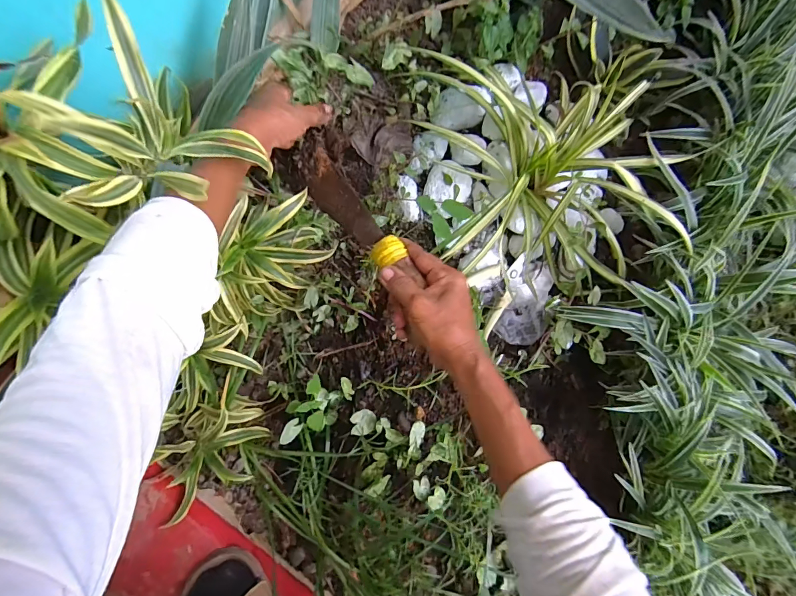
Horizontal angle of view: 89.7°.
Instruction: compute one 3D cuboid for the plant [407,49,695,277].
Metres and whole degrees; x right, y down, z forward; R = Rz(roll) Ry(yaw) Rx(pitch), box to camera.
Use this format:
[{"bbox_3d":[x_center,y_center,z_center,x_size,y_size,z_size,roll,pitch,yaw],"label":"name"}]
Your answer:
[{"bbox_3d":[0.209,-0.190,0.557,0.295,0.150,0.307,-2,85,-7],"label":"plant"}]

